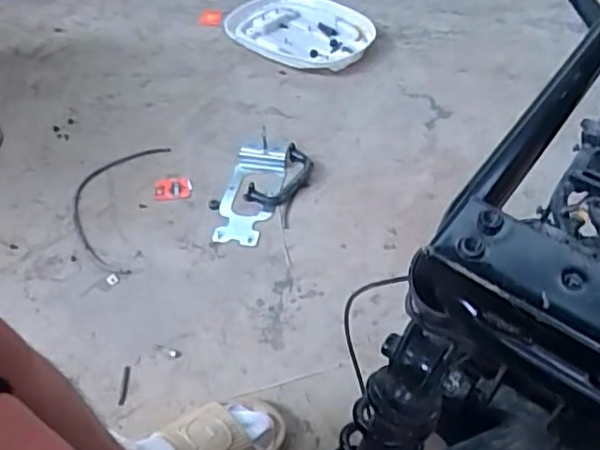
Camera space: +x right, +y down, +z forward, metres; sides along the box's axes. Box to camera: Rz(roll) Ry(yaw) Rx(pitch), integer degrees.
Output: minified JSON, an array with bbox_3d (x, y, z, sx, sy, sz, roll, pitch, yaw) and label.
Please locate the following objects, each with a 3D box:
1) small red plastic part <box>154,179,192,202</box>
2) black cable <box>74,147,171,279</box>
[{"bbox_3d":[-0.241,-0.067,1.204,0.069,0.006,0.056,-6,46,-2],"label":"small red plastic part"},{"bbox_3d":[-0.353,-0.043,1.182,0.153,0.015,0.318,2,46,5],"label":"black cable"}]

